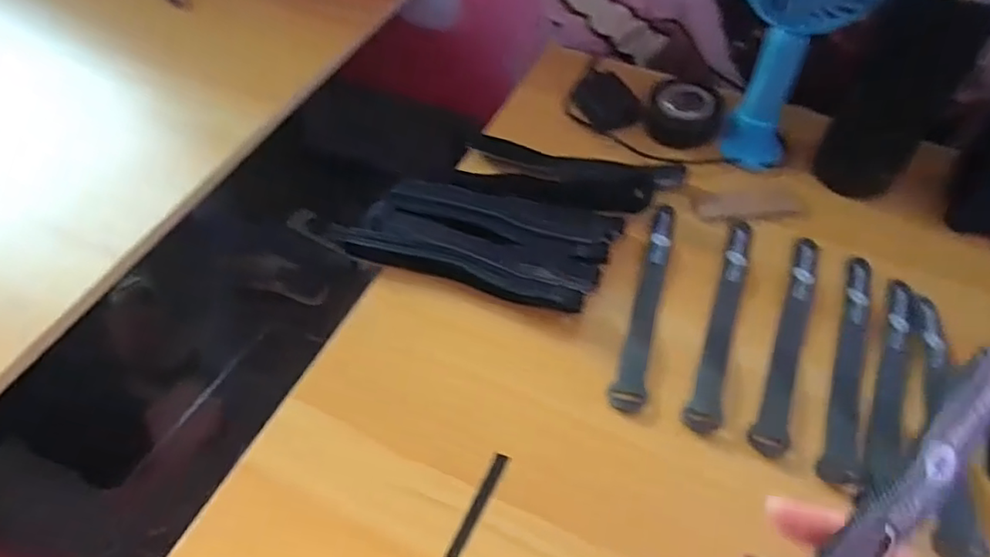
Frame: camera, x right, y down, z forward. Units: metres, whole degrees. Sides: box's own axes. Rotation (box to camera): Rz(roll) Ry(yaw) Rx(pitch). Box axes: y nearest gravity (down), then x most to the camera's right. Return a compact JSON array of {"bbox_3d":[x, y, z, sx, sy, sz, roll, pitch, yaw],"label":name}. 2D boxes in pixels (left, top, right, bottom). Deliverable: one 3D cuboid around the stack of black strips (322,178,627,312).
[{"bbox_3d":[-0.015,-0.032,0.499,0.212,0.034,0.099,11,56,10],"label":"stack of black strips"}]

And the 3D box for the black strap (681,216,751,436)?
[{"bbox_3d":[0.174,0.026,0.462,0.022,0.011,0.202,18,57,15],"label":"black strap"}]

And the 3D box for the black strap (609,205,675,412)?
[{"bbox_3d":[0.118,0.013,0.476,0.022,0.007,0.197,13,56,11],"label":"black strap"}]

